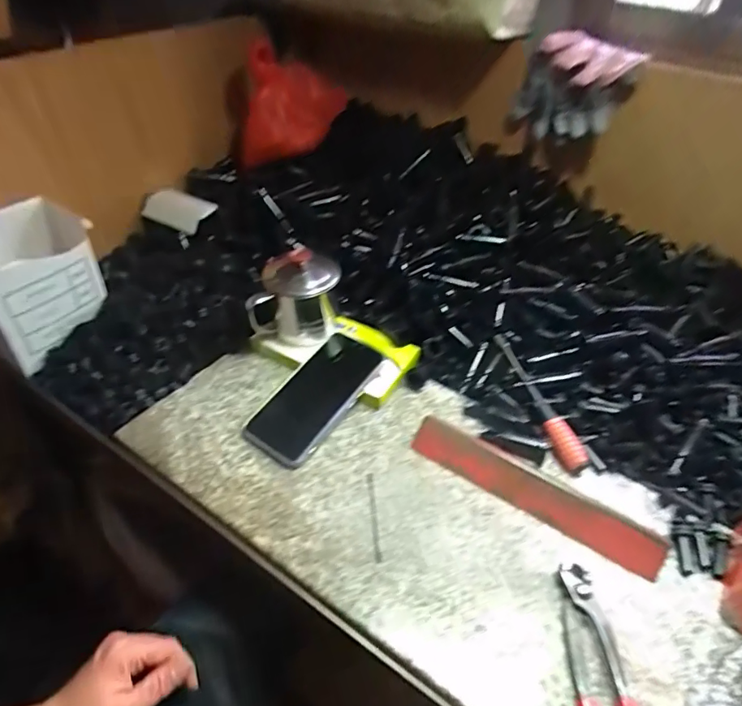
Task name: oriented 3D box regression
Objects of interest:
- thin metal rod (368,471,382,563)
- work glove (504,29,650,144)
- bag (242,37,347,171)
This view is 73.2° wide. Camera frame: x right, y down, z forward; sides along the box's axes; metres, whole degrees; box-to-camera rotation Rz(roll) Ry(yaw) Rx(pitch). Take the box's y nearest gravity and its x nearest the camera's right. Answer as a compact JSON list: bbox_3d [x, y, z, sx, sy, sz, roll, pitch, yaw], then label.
[{"bbox_3d":[0.003,0.144,0.444,0.005,0.004,0.085,-1,43,-6],"label":"thin metal rod"},{"bbox_3d":[0.247,-0.326,0.623,0.056,0.113,0.124,-22,49,-26],"label":"work glove"},{"bbox_3d":[-0.107,-0.323,0.681,0.144,0.144,0.097,0,43,-4],"label":"bag"}]

